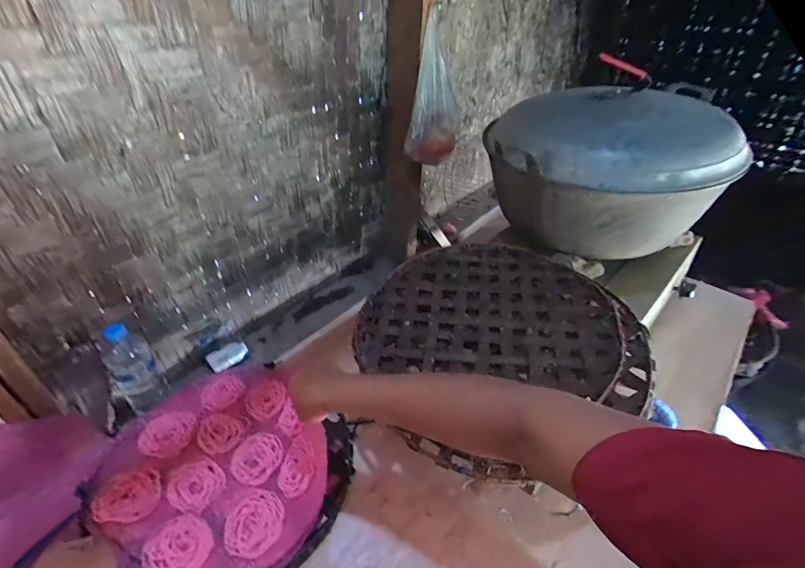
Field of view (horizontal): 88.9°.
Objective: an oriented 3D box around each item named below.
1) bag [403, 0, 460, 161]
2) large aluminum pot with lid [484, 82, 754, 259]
[{"bbox_3d":[0.072,-0.403,0.897,0.111,0.271,0.113,6,38,8],"label":"bag"},{"bbox_3d":[0.372,-0.211,0.754,0.361,0.231,0.329,0,37,0],"label":"large aluminum pot with lid"}]

